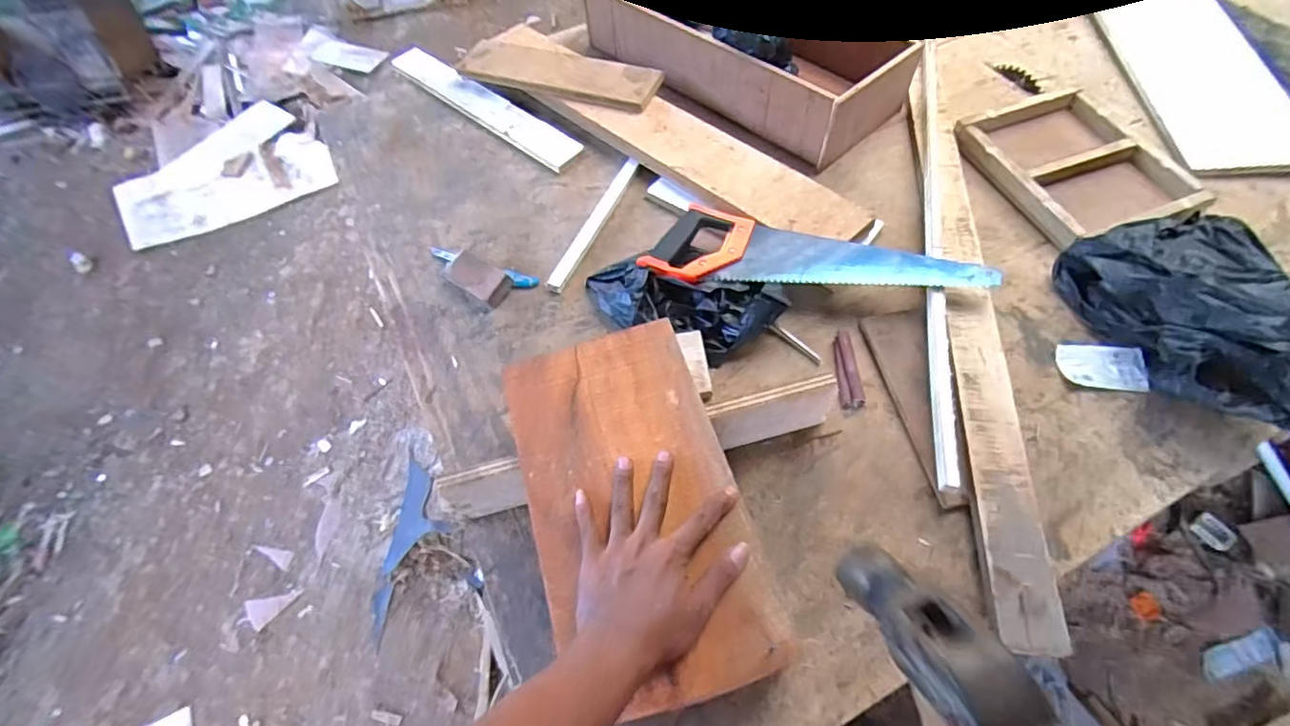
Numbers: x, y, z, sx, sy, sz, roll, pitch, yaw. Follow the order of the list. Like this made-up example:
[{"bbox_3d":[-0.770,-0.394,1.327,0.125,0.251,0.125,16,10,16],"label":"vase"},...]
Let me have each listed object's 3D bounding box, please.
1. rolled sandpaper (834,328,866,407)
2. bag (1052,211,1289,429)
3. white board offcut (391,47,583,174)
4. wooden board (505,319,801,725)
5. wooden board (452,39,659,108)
[{"bbox_3d":[0.252,0.006,0.736,0.030,0.019,0.096,3,54,3],"label":"rolled sandpaper"},{"bbox_3d":[0.629,-0.054,0.697,0.173,0.108,0.280,-2,58,2],"label":"bag"},{"bbox_3d":[-0.294,-0.463,1.067,0.461,0.014,0.070,37,74,21],"label":"white board offcut"},{"bbox_3d":[-0.012,0.122,0.563,0.190,0.020,0.352,-16,55,-6],"label":"wooden board"},{"bbox_3d":[-0.147,-0.493,1.018,0.348,0.013,0.093,18,73,18],"label":"wooden board"}]

